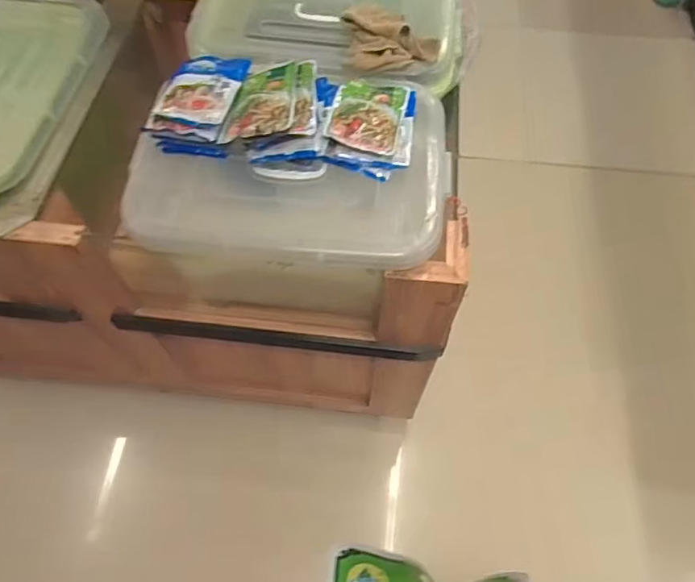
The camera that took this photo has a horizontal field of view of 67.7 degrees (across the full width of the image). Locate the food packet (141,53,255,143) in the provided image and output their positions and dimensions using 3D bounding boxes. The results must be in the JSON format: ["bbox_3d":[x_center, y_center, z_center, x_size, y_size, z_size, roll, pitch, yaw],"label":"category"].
[{"bbox_3d":[-0.221,-0.299,0.782,0.112,0.019,0.161,11,62,6],"label":"food packet"}]

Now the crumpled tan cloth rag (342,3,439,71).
[{"bbox_3d":[0.074,-0.418,0.862,0.147,0.041,0.140,-8,61,-4],"label":"crumpled tan cloth rag"}]

